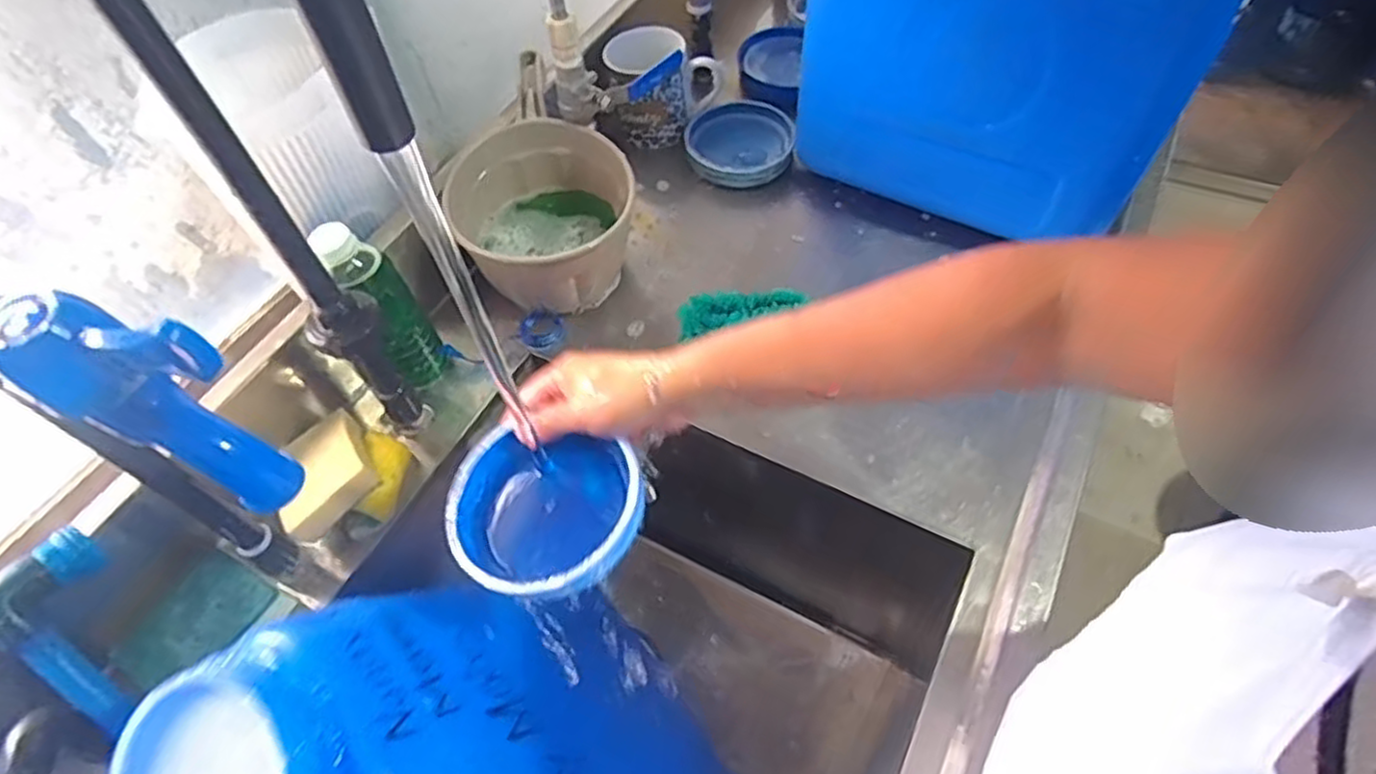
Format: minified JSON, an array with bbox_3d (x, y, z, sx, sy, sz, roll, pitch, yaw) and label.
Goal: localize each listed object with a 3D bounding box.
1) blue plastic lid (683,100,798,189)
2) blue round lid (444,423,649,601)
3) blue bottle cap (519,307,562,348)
[{"bbox_3d":[0.057,-0.273,0.790,0.117,0.032,0.120,-2,55,4],"label":"blue plastic lid"},{"bbox_3d":[-0.088,0.078,0.439,0.121,0.033,0.107,0,56,5],"label":"blue round lid"},{"bbox_3d":[-0.138,-0.054,0.669,0.038,0.024,0.038,-13,55,-4],"label":"blue bottle cap"}]

